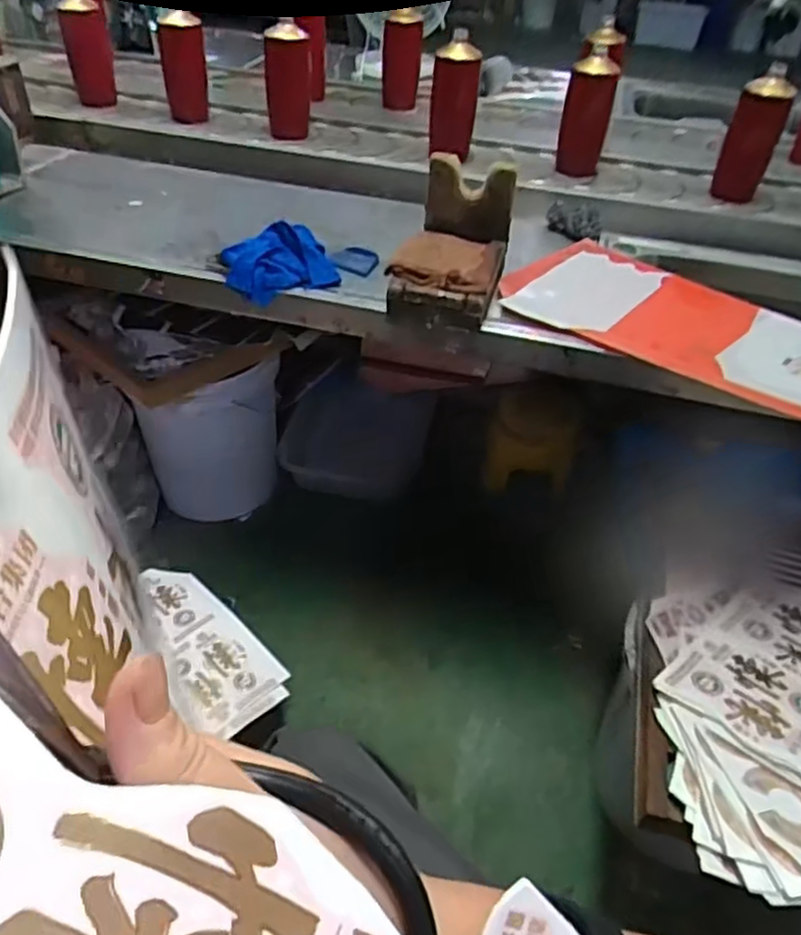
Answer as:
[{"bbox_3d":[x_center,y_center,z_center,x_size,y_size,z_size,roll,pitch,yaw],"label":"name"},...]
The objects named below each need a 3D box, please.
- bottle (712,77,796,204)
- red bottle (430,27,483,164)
[{"bbox_3d":[0.575,-0.531,1.159,0.077,0.178,0.070,19,43,15],"label":"bottle"},{"bbox_3d":[0.096,-0.635,1.226,0.073,0.200,0.060,-7,42,-14],"label":"red bottle"}]

